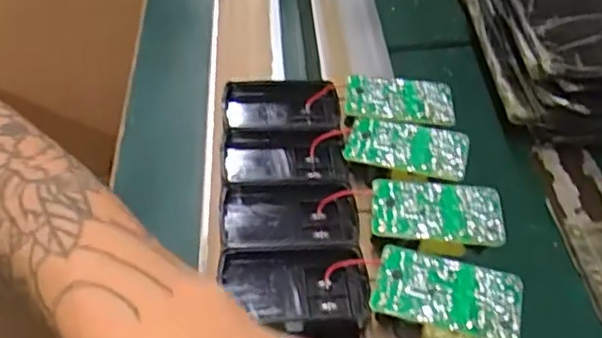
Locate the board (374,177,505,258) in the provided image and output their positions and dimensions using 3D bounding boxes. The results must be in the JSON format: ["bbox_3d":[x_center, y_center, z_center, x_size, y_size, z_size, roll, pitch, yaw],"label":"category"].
[{"bbox_3d":[0.067,0.027,0.323,0.063,0.019,0.042,8,45,2],"label":"board"}]

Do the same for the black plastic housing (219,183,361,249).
[{"bbox_3d":[-0.006,0.026,0.334,0.070,0.019,0.043,3,45,-3],"label":"black plastic housing"}]

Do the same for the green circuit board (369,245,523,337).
[{"bbox_3d":[0.065,0.060,0.292,0.063,0.019,0.037,14,46,7],"label":"green circuit board"}]

